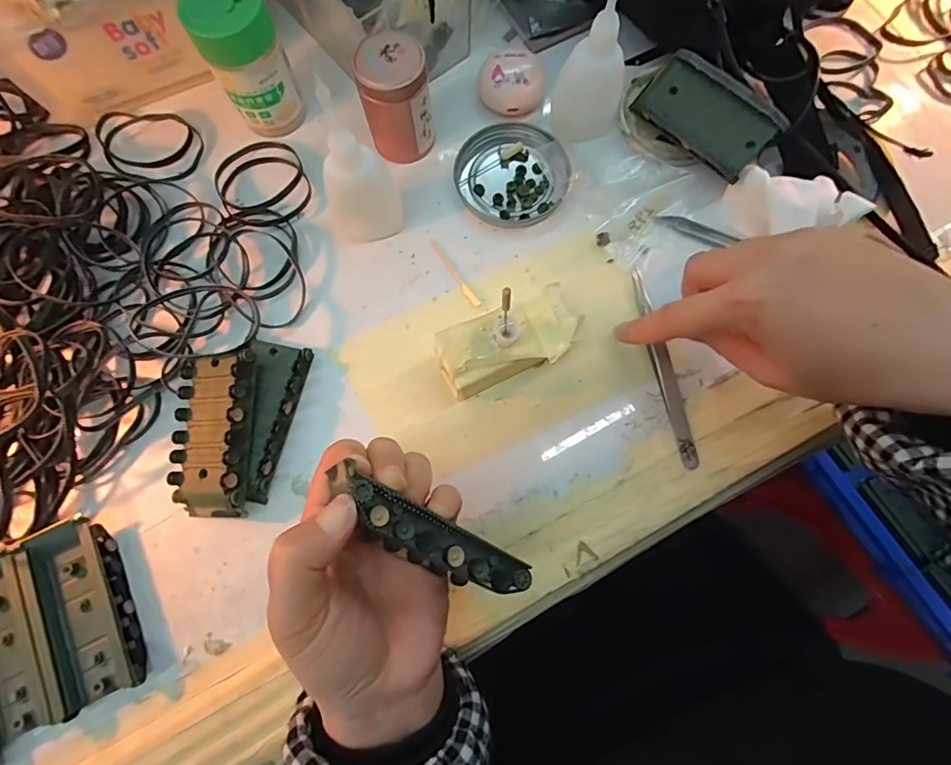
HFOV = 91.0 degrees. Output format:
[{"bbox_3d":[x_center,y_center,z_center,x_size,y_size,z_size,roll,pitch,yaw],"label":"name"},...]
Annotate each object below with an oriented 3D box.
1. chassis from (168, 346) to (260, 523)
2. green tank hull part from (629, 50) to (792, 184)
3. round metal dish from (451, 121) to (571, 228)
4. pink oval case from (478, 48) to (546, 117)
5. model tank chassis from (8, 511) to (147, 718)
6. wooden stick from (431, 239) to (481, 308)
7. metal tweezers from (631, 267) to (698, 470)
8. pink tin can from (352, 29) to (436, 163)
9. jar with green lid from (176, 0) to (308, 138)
[{"bbox_3d":[-0.155,0.031,0.279,0.044,0.020,0.094,-4,79,13],"label":"chassis"},{"bbox_3d":[0.151,-0.180,0.311,0.044,0.012,0.093,-48,69,26],"label":"green tank hull part"},{"bbox_3d":[0.026,-0.148,0.331,0.075,0.010,0.080,0,77,0],"label":"round metal dish"},{"bbox_3d":[0.026,-0.215,0.338,0.046,0.022,0.041,5,77,1],"label":"pink oval case"},{"bbox_3d":[-0.221,0.127,0.262,0.041,0.016,0.097,-26,79,-6],"label":"model tank chassis"},{"bbox_3d":[-0.014,-0.074,0.315,0.005,0.004,0.058,-33,80,-7],"label":"wooden stick"},{"bbox_3d":[0.117,-0.012,0.294,0.013,0.010,0.130,-13,78,-3],"label":"metal tweezers"},{"bbox_3d":[-0.052,-0.186,0.311,0.043,0.064,0.040,0,77,0],"label":"pink tin can"},{"bbox_3d":[-0.148,-0.210,0.307,0.047,0.075,0.044,0,77,0],"label":"jar with green lid"}]

